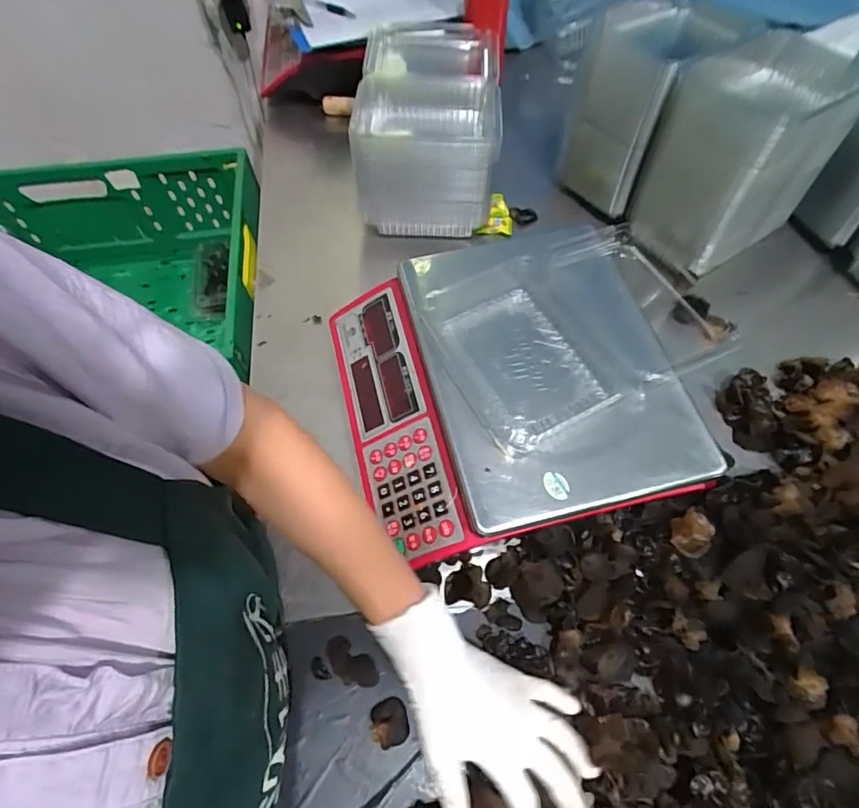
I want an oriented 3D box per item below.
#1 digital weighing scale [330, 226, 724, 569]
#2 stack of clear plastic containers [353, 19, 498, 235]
[{"bbox_3d":[0.076,-0.022,0.505,0.321,0.116,0.300,-14,62,-6],"label":"digital weighing scale"},{"bbox_3d":[0.002,-0.390,0.695,0.174,0.128,0.296,2,61,3],"label":"stack of clear plastic containers"}]

